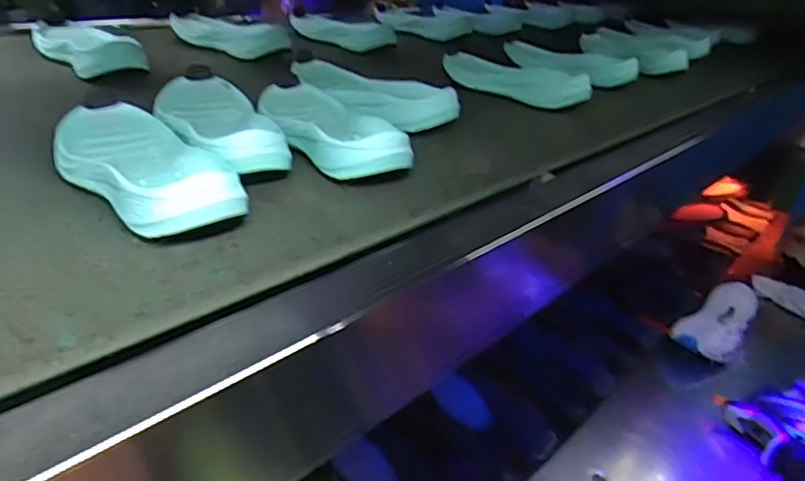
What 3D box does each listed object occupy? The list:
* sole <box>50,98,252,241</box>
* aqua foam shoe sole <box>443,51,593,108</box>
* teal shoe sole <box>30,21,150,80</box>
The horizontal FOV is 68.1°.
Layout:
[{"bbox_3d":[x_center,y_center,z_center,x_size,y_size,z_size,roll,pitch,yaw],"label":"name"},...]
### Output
[{"bbox_3d":[-0.190,-0.059,0.430,0.088,0.037,0.212,-18,38,-37],"label":"sole"},{"bbox_3d":[0.142,-0.222,0.793,0.077,0.032,0.216,-21,39,-39],"label":"aqua foam shoe sole"},{"bbox_3d":[-0.382,-0.237,0.708,0.072,0.040,0.201,-21,39,-39],"label":"teal shoe sole"}]

